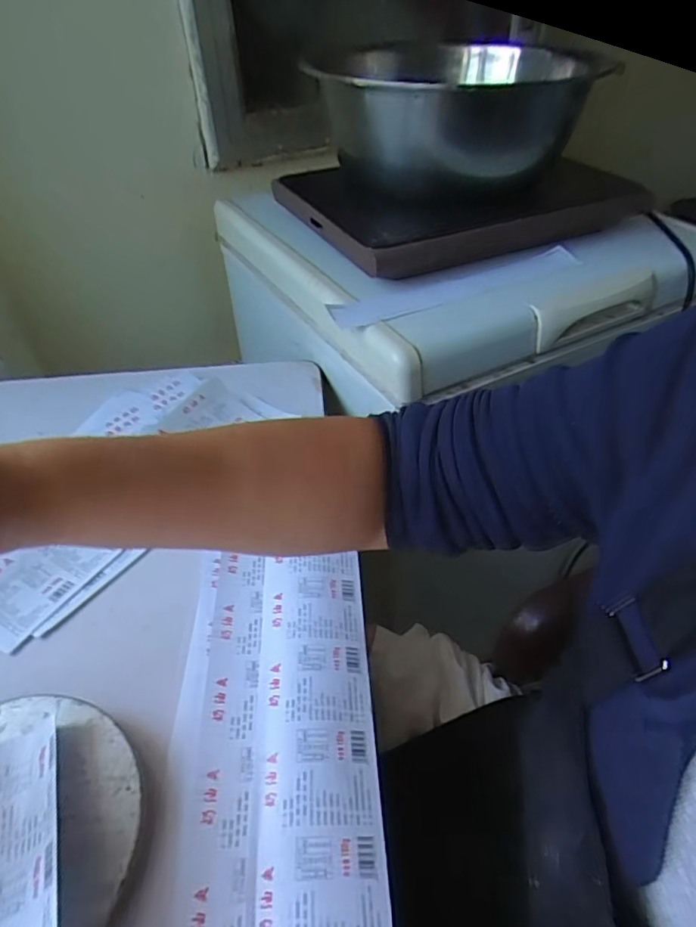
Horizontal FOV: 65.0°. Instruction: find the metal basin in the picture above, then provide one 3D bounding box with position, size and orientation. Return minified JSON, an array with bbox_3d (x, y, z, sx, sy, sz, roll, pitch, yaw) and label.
[{"bbox_3d":[0.110,-0.401,0.632,0.259,0.114,0.322,30,52,29],"label":"metal basin"}]

